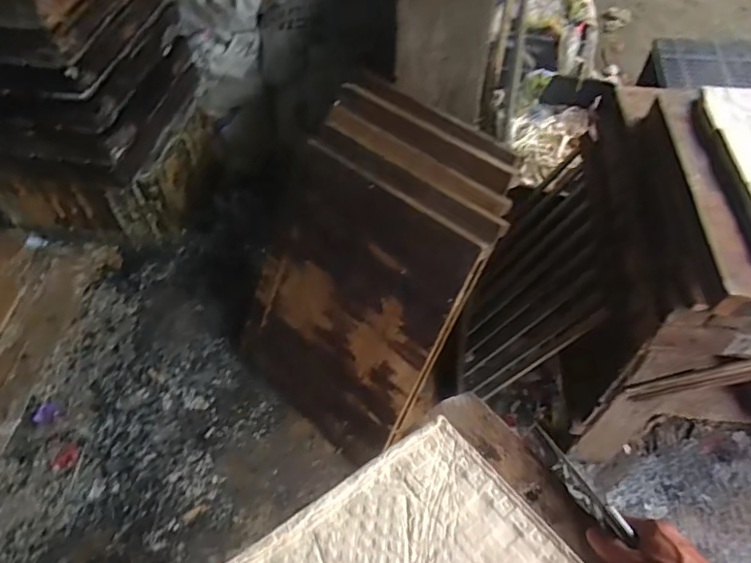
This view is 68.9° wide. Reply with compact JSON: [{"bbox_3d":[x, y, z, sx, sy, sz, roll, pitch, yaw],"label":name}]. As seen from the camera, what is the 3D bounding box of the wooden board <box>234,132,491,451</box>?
[{"bbox_3d":[-0.084,0.058,1.252,0.508,0.612,0.029,36,30,26],"label":"wooden board"}]

